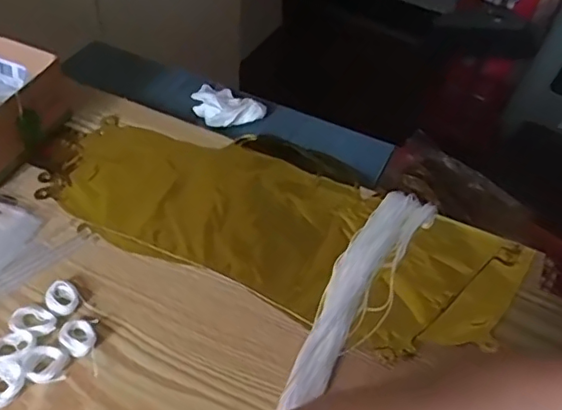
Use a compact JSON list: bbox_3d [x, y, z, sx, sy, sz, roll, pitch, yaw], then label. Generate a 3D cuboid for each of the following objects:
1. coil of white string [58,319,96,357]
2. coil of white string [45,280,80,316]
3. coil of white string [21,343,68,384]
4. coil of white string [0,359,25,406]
[{"bbox_3d":[-0.148,0.097,0.424,0.023,0.007,0.030,-26,55,-26],"label":"coil of white string"},{"bbox_3d":[-0.169,0.072,0.446,0.023,0.007,0.032,-18,52,-20],"label":"coil of white string"},{"bbox_3d":[-0.166,0.110,0.408,0.029,0.005,0.029,3,47,-3],"label":"coil of white string"},{"bbox_3d":[-0.195,0.121,0.398,0.038,0.008,0.030,28,51,19],"label":"coil of white string"}]

